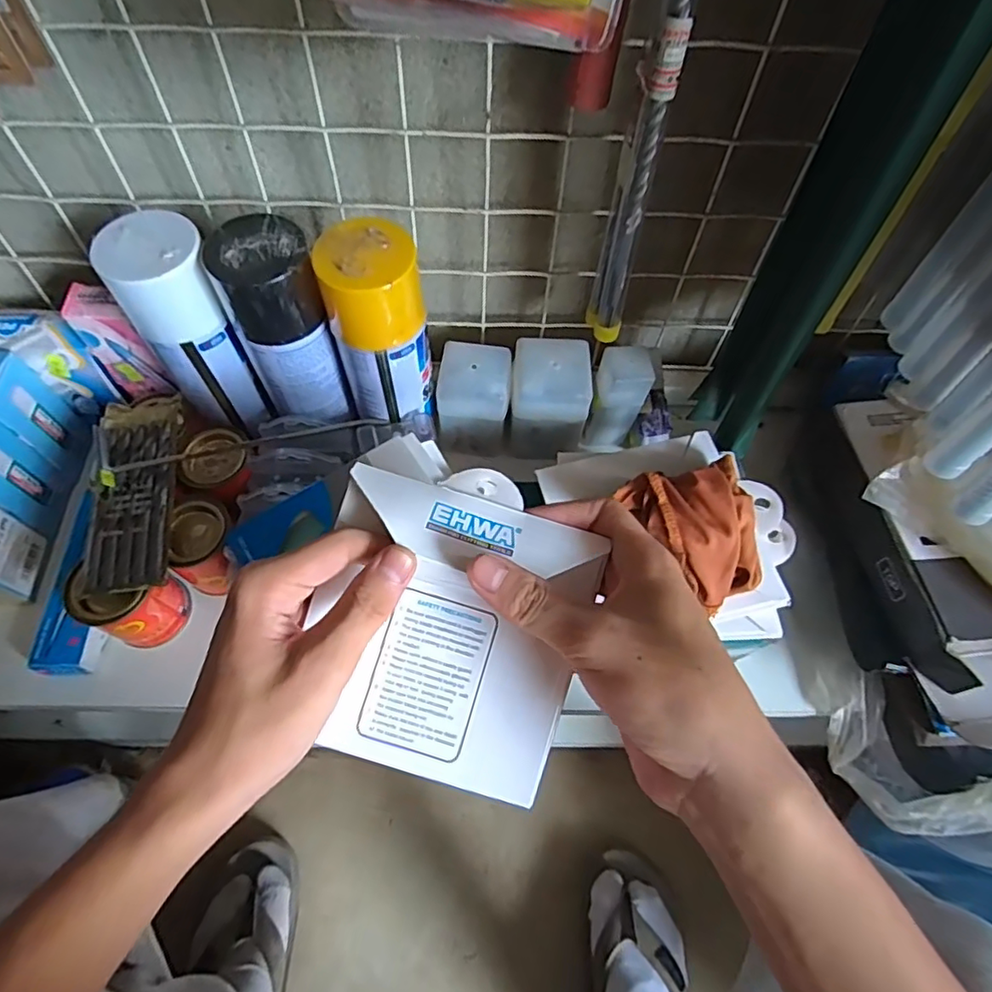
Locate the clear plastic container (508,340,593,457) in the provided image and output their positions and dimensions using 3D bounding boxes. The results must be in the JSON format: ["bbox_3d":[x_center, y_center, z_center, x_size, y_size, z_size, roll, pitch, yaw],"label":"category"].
[{"bbox_3d":[0.043,-0.078,0.493,0.063,0.090,0.057,2,58,0],"label":"clear plastic container"}]

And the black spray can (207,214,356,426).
[{"bbox_3d":[-0.147,-0.114,0.414,0.053,0.142,0.057,1,58,-1],"label":"black spray can"}]

